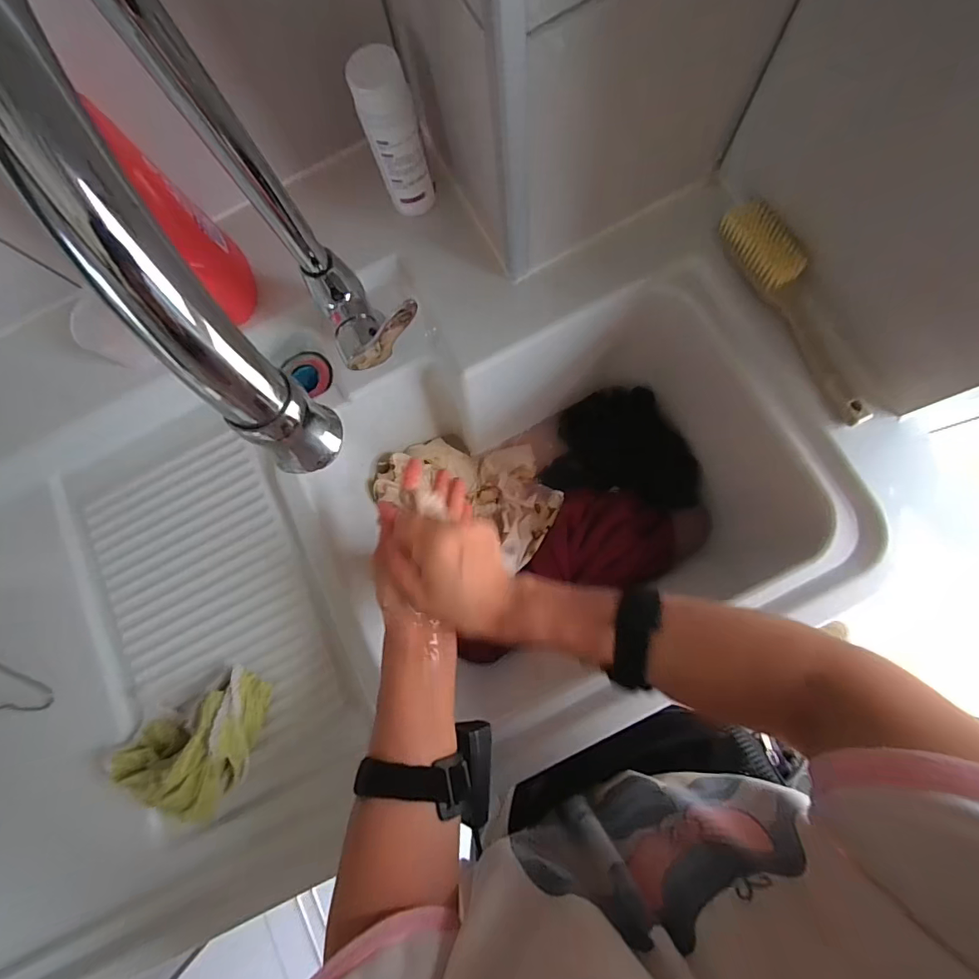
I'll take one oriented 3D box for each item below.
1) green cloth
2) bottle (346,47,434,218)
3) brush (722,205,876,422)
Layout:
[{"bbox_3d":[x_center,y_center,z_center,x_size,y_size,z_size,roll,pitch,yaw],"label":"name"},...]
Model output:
[{"bbox_3d":[-0.265,0.241,0.427,0.143,0.062,0.105,-29,80,0],"label":"green cloth"},{"bbox_3d":[-0.082,-0.310,0.423,0.045,0.144,0.039,-19,81,2],"label":"bottle"},{"bbox_3d":[0.276,-0.159,0.424,0.042,0.039,0.220,-21,81,2],"label":"brush"}]

